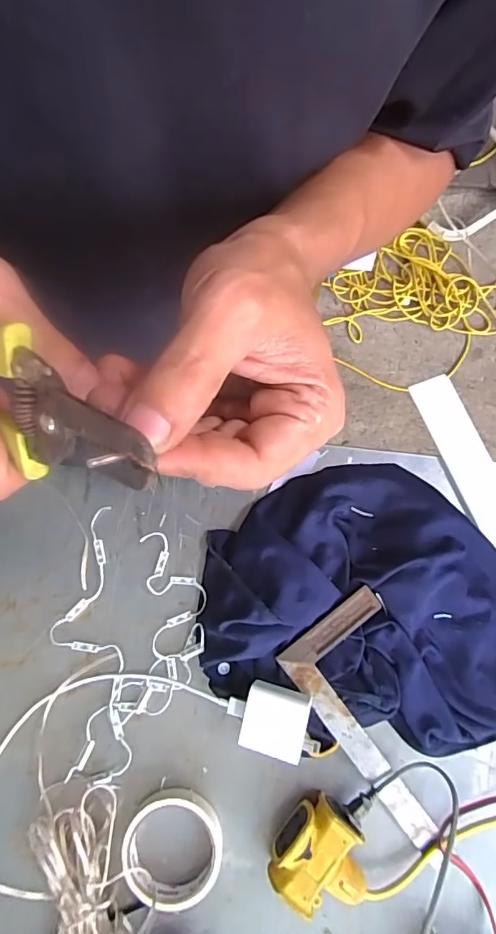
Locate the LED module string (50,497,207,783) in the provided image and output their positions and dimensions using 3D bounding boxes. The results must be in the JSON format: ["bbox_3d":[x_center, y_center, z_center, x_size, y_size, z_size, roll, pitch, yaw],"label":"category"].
[{"bbox_3d":[-0.124,0.179,0.500,0.144,0.014,0.232,17,77,3],"label":"LED module string"}]

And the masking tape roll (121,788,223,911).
[{"bbox_3d":[-0.069,0.348,0.459,0.088,0.024,0.090,0,76,-1],"label":"masking tape roll"}]

